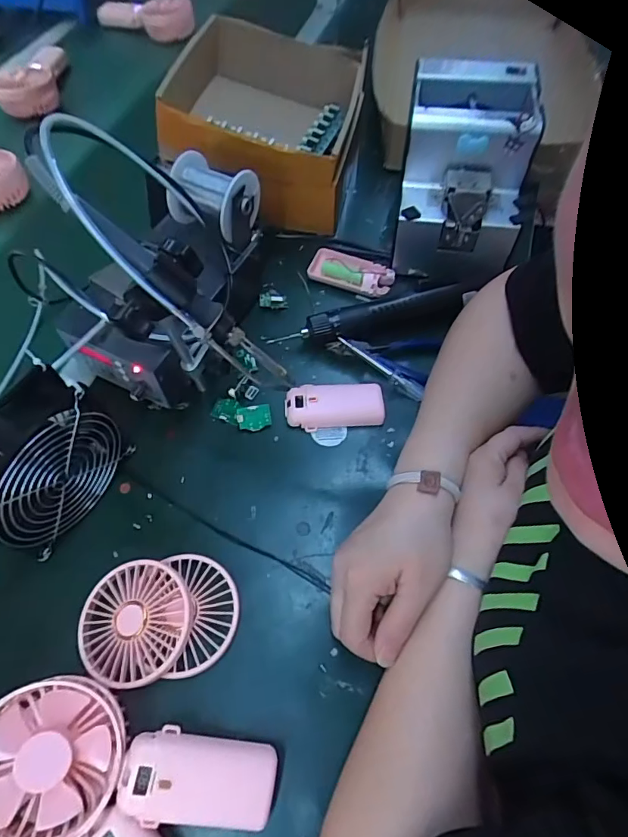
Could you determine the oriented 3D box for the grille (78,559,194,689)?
[{"bbox_3d":[-0.136,0.154,0.358,0.085,0.017,0.085,0,60,0],"label":"grille"}]

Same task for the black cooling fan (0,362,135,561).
[{"bbox_3d":[-0.211,0.040,0.369,0.057,0.115,0.121,22,62,12],"label":"black cooling fan"}]

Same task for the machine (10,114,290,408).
[{"bbox_3d":[-0.131,-0.131,0.403,0.182,0.230,0.244,-8,60,-4],"label":"machine"}]

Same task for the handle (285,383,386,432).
[{"bbox_3d":[0.021,-0.014,0.457,0.094,0.020,0.042,-6,60,-4],"label":"handle"}]

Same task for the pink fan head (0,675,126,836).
[{"bbox_3d":[-0.170,0.215,0.295,0.090,0.042,0.091,25,60,-11],"label":"pink fan head"}]

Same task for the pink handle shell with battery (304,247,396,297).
[{"bbox_3d":[0.044,-0.171,0.546,0.095,0.020,0.049,20,62,12],"label":"pink handle shell with battery"}]

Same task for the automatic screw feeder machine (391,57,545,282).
[{"bbox_3d":[0.162,-0.268,0.525,0.126,0.154,0.177,8,60,5],"label":"automatic screw feeder machine"}]

